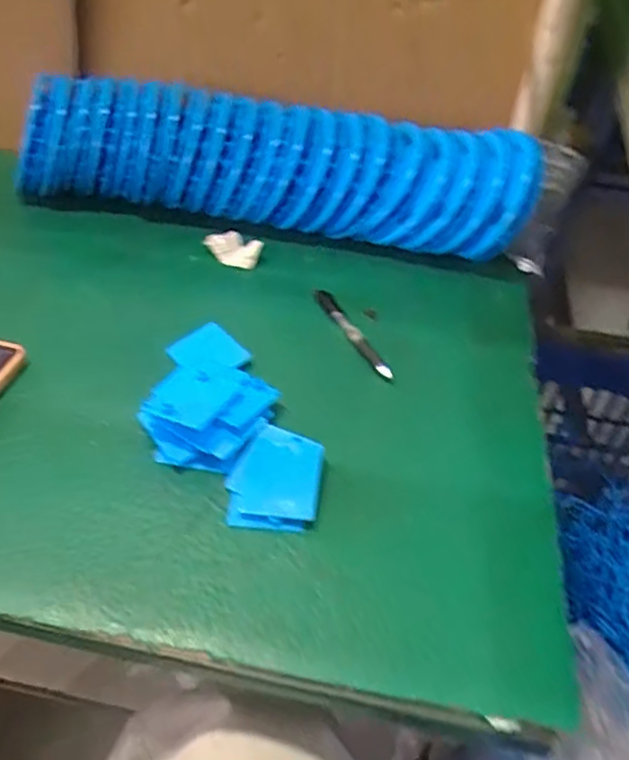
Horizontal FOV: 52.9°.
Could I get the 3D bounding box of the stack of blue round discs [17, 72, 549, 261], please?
[{"bbox_3d":[-0.060,-0.222,0.662,0.562,0.137,0.105,14,46,12],"label":"stack of blue round discs"}]

